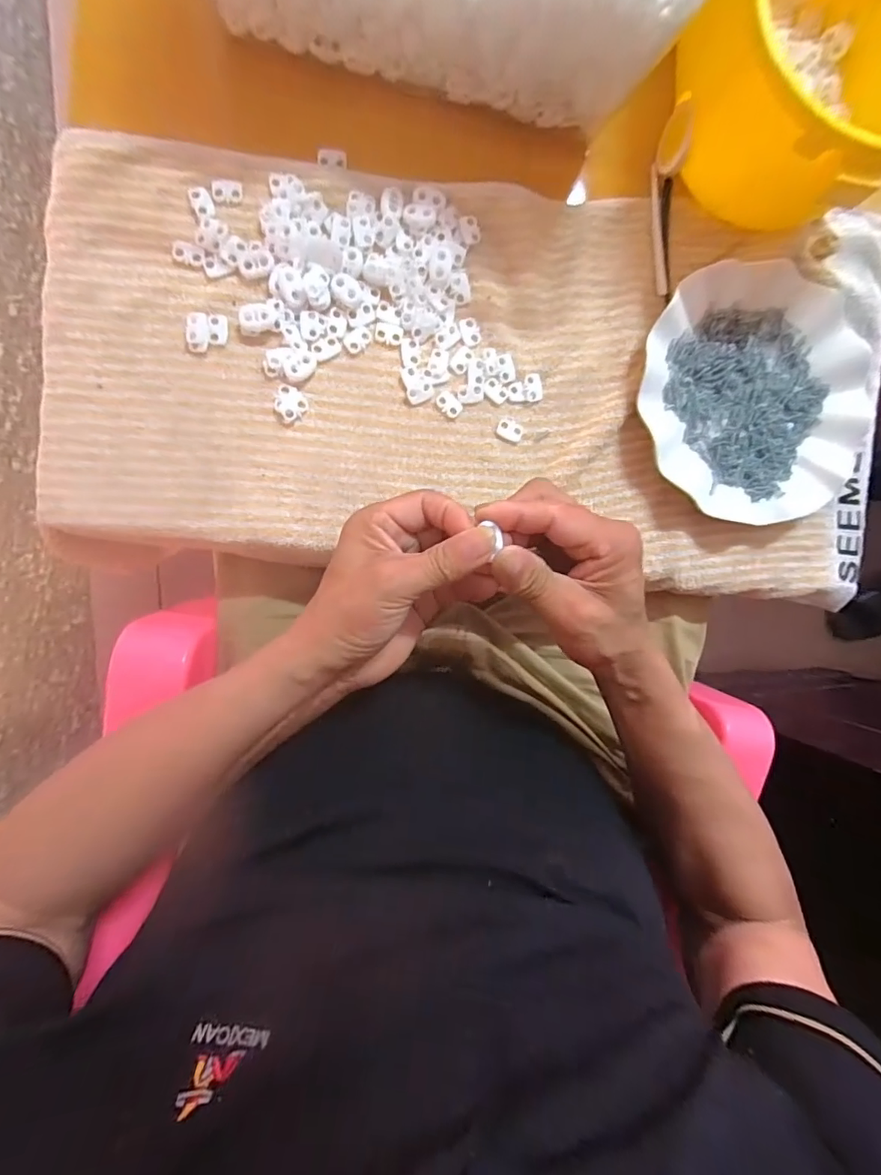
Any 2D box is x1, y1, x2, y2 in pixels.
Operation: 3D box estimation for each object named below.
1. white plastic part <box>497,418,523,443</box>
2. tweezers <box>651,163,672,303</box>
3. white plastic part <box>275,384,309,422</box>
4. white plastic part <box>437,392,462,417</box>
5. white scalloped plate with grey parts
[{"bbox_3d":[0.049,-0.112,0.356,0.018,0.004,0.014,16,91,-10],"label":"white plastic part"},{"bbox_3d":[0.162,-0.259,0.369,0.016,0.009,0.095,0,94,-9],"label":"tweezers"},{"bbox_3d":[-0.099,-0.122,0.329,0.019,0.004,0.021,-41,99,-5],"label":"white plastic part"},{"bbox_3d":[0.006,-0.126,0.346,0.019,0.004,0.012,44,86,-9],"label":"white plastic part"},{"bbox_3d":[0.244,-0.143,0.378,0.203,0.023,0.179,-11,95,-8],"label":"white scalloped plate with grey parts"}]

